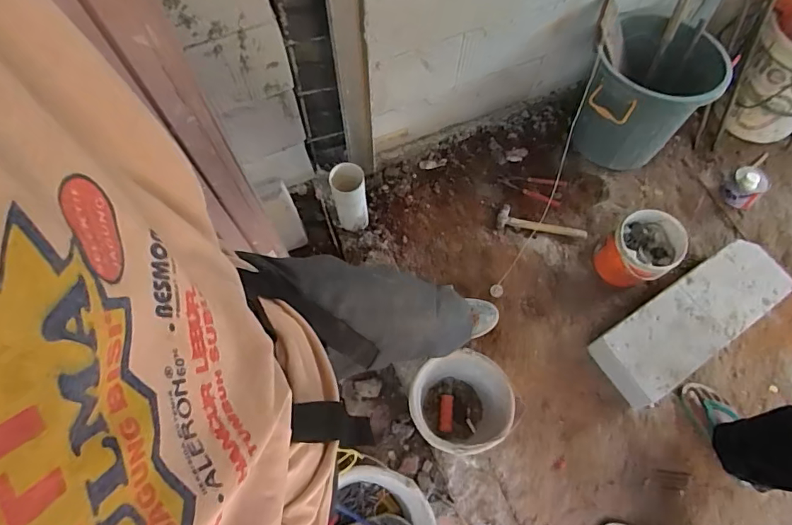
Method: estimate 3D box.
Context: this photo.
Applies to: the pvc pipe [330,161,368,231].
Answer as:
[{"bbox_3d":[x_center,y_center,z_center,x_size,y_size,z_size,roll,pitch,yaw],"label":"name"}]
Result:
[{"bbox_3d":[-0.132,-0.183,1.411,0.093,0.235,0.087,0,69,-1],"label":"pvc pipe"}]

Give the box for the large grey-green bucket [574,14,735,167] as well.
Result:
[{"bbox_3d":[0.762,-0.524,1.502,0.332,0.327,0.390,30,71,10],"label":"large grey-green bucket"}]

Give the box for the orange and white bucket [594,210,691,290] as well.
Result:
[{"bbox_3d":[0.698,-0.029,1.409,0.217,0.189,0.180,-29,72,-12],"label":"orange and white bucket"}]

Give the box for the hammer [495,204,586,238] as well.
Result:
[{"bbox_3d":[0.461,-0.131,1.551,0.275,0.024,0.089,9,69,2],"label":"hammer"}]

